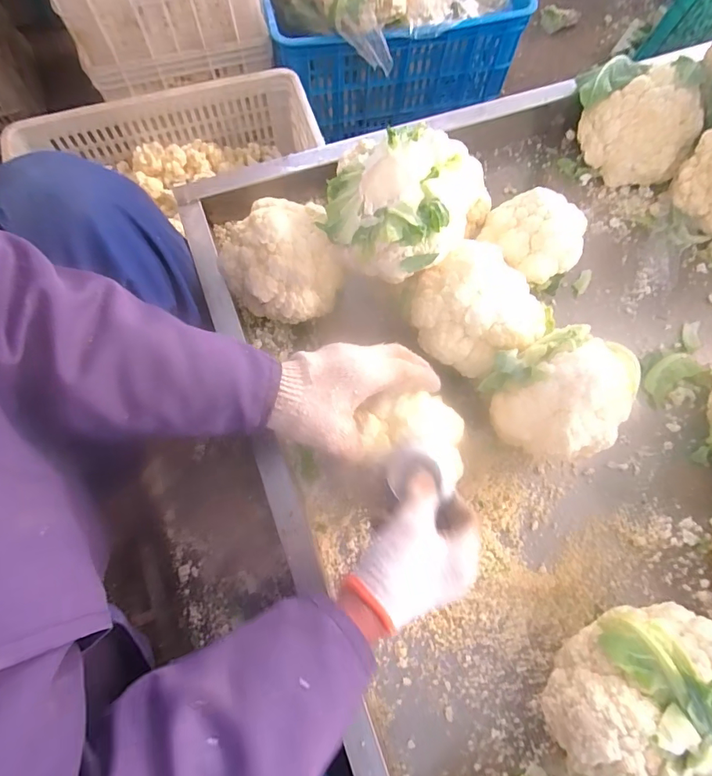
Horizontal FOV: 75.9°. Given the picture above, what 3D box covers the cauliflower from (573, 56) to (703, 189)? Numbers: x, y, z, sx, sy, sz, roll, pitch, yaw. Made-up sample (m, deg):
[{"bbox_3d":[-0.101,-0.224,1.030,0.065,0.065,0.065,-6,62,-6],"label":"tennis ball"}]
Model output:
[{"bbox_3d":[0.402,-0.379,0.648,0.125,0.104,0.164,-35,76,-12],"label":"cauliflower"}]

